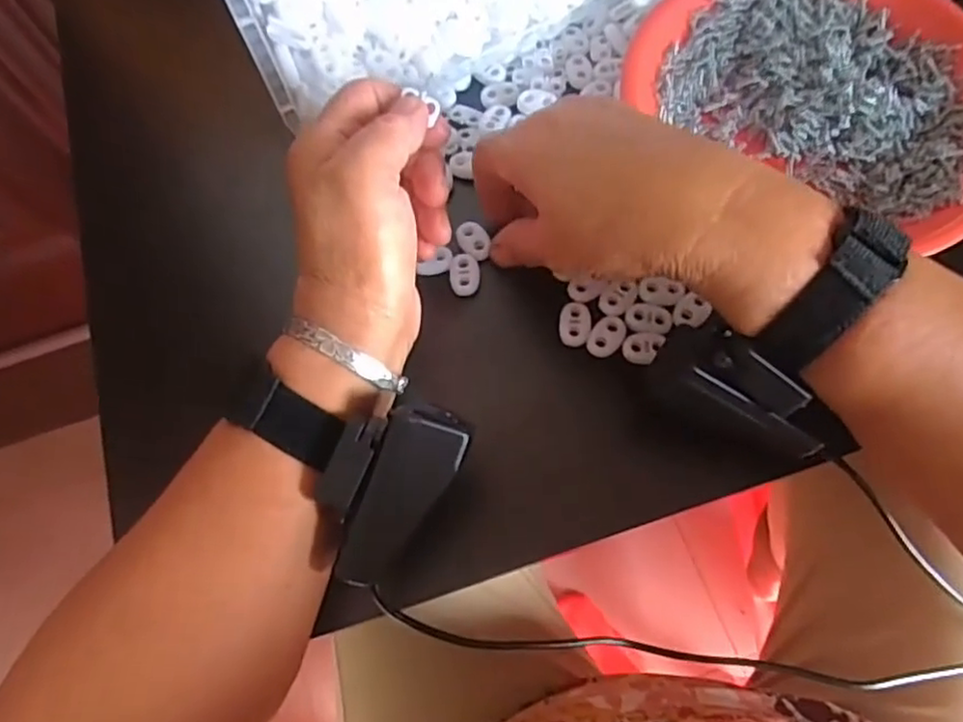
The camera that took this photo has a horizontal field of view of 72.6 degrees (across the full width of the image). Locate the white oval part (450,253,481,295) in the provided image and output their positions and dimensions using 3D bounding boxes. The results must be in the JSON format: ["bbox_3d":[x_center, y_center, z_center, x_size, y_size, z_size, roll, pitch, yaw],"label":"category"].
[{"bbox_3d":[-0.008,-0.044,0.336,0.015,0.005,0.023,-2,71,1],"label":"white oval part"}]

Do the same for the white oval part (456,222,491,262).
[{"bbox_3d":[-0.004,-0.063,0.339,0.015,0.004,0.023,-35,73,-10],"label":"white oval part"}]

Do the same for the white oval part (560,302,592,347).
[{"bbox_3d":[0.046,-0.018,0.323,0.015,0.004,0.022,8,71,4],"label":"white oval part"}]

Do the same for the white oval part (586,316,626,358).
[{"bbox_3d":[0.061,-0.012,0.319,0.014,0.004,0.022,34,75,12],"label":"white oval part"}]

